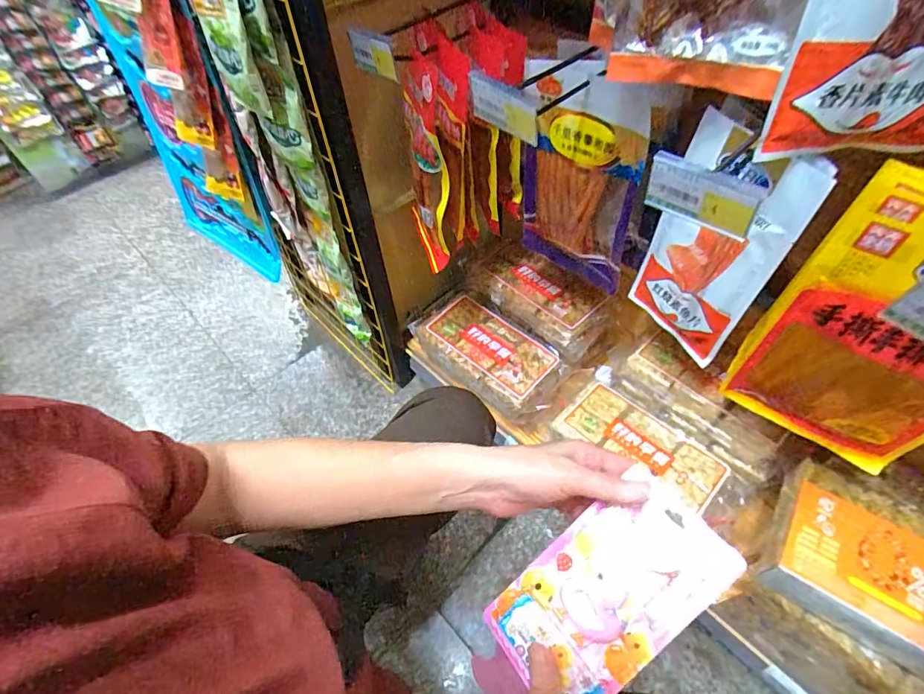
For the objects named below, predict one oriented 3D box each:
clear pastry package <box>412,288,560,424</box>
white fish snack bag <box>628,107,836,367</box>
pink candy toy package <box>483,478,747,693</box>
[{"bbox_3d":[0.043,0.008,0.870,0.157,0.052,0.296,-36,60,-22],"label":"clear pastry package"},{"bbox_3d":[0.278,-0.107,0.534,0.021,0.265,0.139,-28,57,-17],"label":"white fish snack bag"},{"bbox_3d":[0.107,0.179,0.347,0.170,0.004,0.098,-44,51,-1],"label":"pink candy toy package"}]

